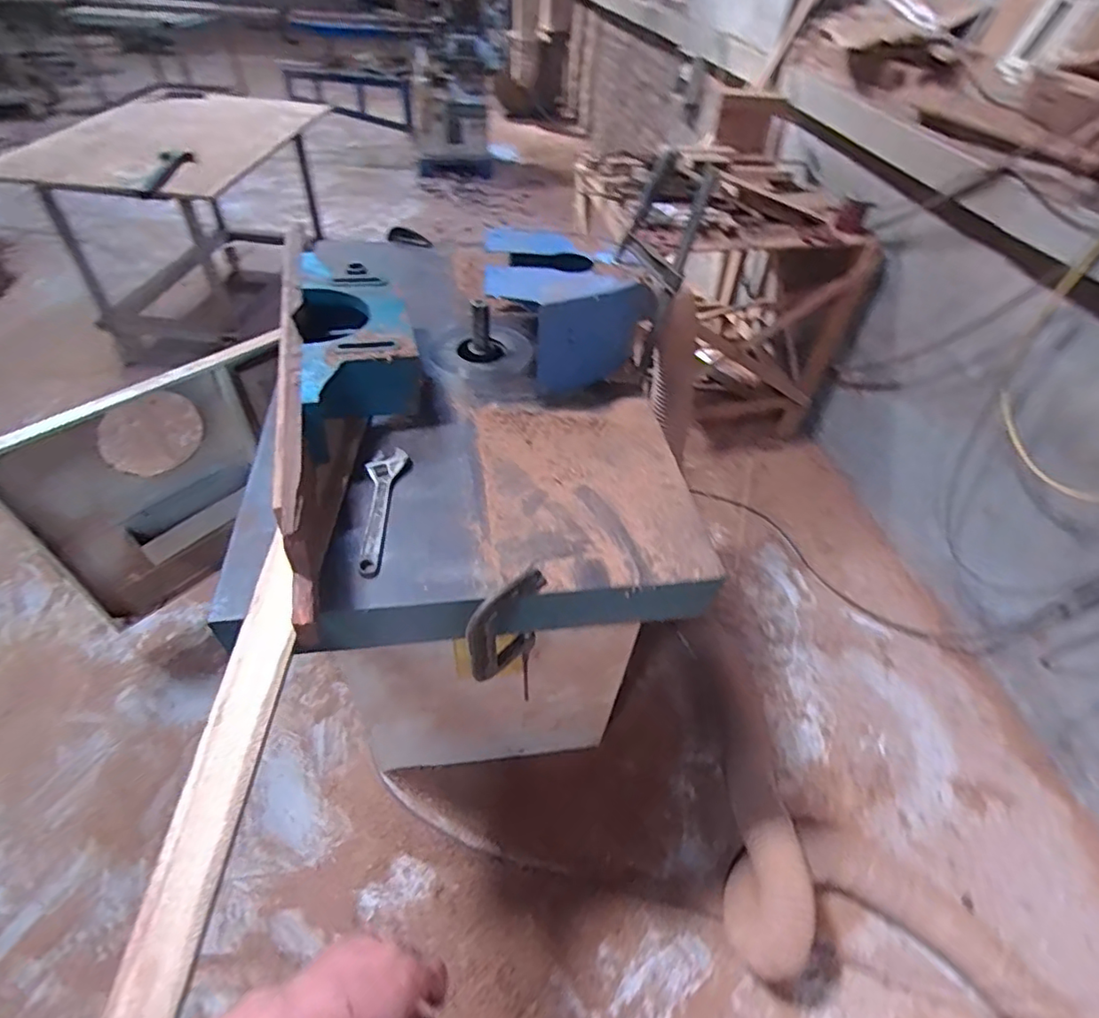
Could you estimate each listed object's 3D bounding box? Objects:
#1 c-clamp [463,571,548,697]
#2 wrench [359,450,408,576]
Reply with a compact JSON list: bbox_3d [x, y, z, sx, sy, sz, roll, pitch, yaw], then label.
[{"bbox_3d":[-0.061,0.215,0.846,0.040,0.345,0.124,32,52,23],"label":"c-clamp"},{"bbox_3d":[-0.252,-0.005,0.825,0.050,0.016,0.234,3,48,-1],"label":"wrench"}]

